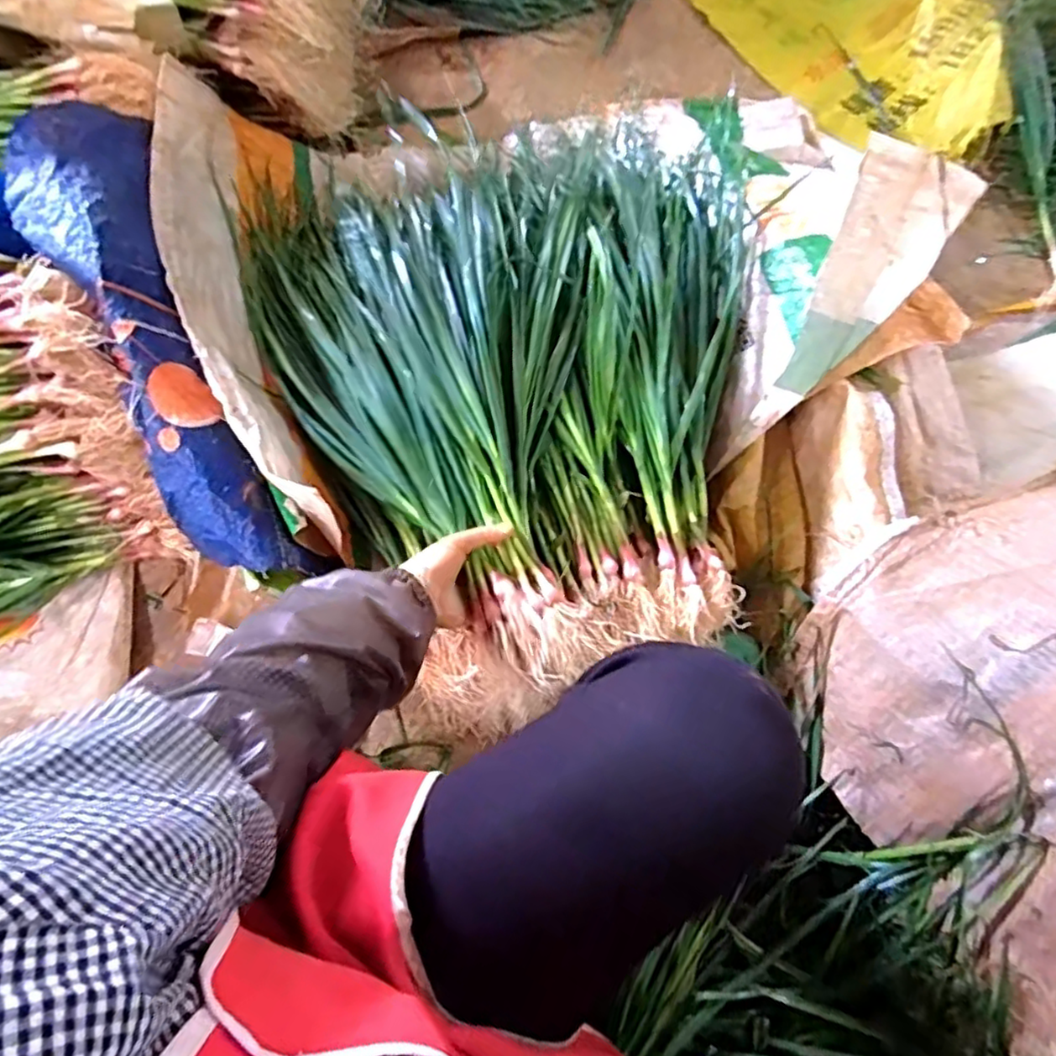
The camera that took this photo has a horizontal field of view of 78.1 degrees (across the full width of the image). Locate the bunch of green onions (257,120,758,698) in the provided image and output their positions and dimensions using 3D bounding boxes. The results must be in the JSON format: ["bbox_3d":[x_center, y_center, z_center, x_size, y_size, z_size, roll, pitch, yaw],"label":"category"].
[{"bbox_3d":[-0.015,-0.181,0.703,0.537,0.112,0.607,-3,73,-1],"label":"bunch of green onions"}]

